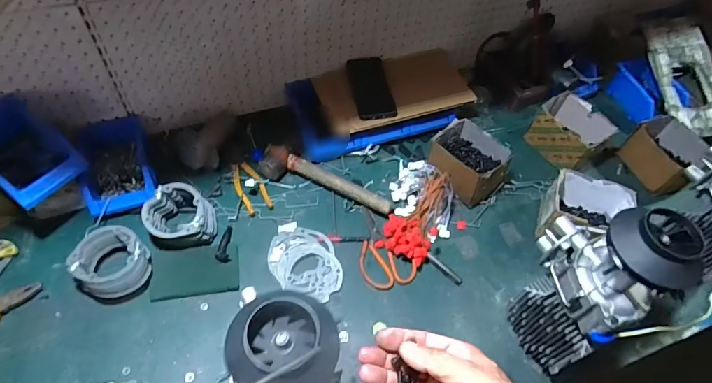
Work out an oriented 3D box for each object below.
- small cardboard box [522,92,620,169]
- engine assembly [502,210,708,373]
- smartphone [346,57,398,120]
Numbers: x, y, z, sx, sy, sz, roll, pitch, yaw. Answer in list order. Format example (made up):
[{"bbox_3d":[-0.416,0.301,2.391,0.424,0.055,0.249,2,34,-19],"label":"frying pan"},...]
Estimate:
[{"bbox_3d":[0.467,-0.134,0.991,0.116,0.088,0.152,-28,61,-22],"label":"small cardboard box"},{"bbox_3d":[0.318,0.129,0.627,0.116,0.294,0.153,-31,62,-24],"label":"engine assembly"},{"bbox_3d":[0.032,-0.220,0.949,0.077,0.017,0.168,-12,62,-1],"label":"smartphone"}]

